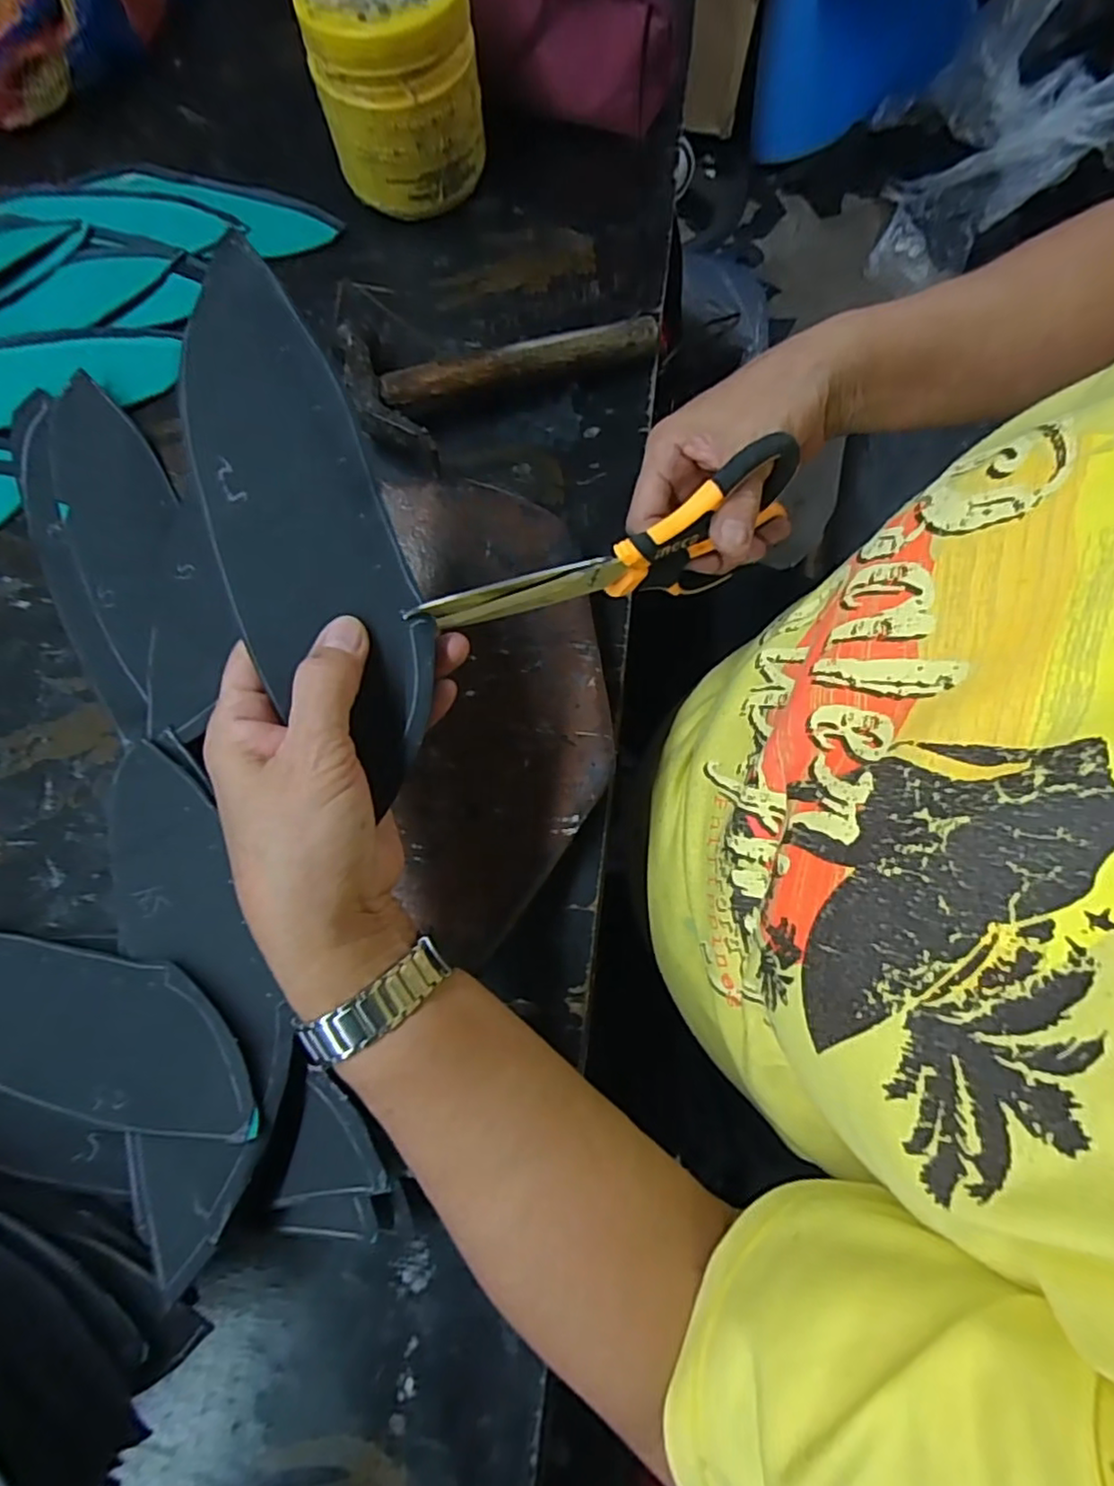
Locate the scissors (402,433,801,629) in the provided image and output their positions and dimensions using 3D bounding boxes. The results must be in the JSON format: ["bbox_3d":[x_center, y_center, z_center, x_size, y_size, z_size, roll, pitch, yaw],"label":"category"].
[{"bbox_3d":[0.027,-0.079,0.286,0.186,0.077,0.017,-24,77,-16],"label":"scissors"}]

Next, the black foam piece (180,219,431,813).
[{"bbox_3d":[-0.097,-0.081,0.245,0.063,0.007,0.206,-20,92,-3],"label":"black foam piece"}]

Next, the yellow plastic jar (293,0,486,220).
[{"bbox_3d":[-0.097,-0.405,0.400,0.094,0.104,0.088,0,77,2],"label":"yellow plastic jar"}]

